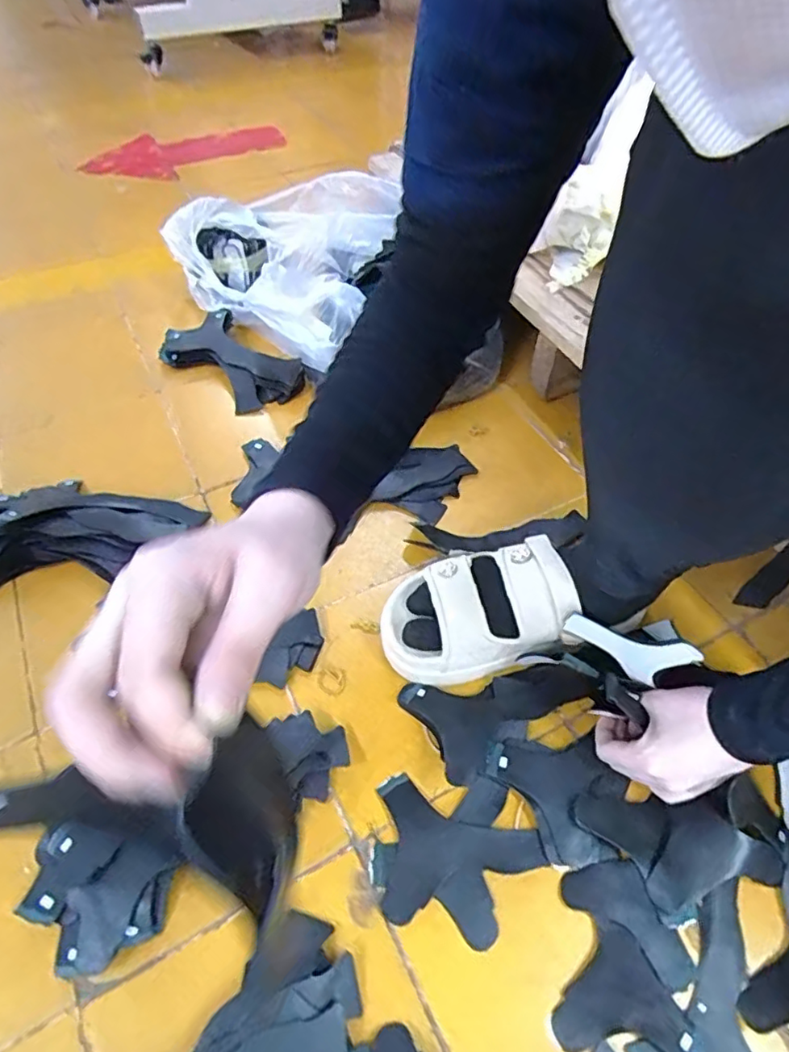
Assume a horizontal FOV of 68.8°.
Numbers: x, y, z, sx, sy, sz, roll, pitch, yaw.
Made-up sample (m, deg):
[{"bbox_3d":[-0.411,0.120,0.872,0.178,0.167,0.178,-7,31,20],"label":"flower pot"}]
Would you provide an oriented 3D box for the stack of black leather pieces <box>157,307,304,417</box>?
[{"bbox_3d":[-0.221,-0.225,0.782,0.205,0.033,0.112,35,59,23],"label":"stack of black leather pieces"}]

